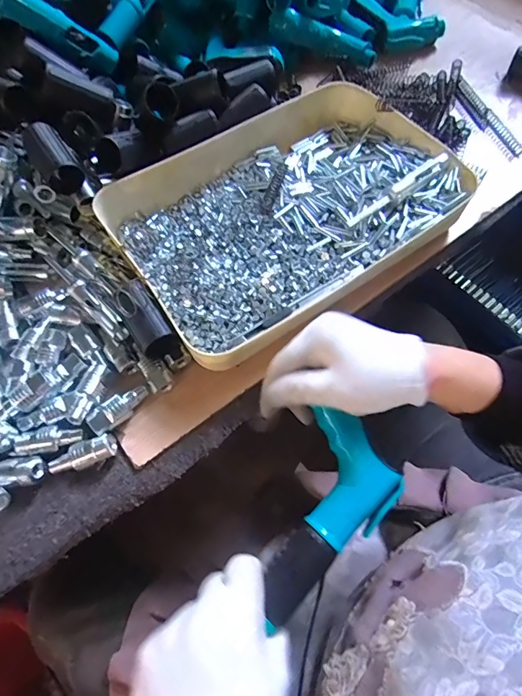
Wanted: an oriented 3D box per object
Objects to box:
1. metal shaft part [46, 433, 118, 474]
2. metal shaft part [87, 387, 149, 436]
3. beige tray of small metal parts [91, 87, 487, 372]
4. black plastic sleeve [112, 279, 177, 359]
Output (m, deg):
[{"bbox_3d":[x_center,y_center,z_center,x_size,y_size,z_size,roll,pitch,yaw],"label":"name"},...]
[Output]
[{"bbox_3d":[-0.143,0.086,0.330,0.054,0.020,0.021,-20,64,-8],"label":"metal shaft part"},{"bbox_3d":[-0.117,0.050,0.343,0.051,0.018,0.022,-35,67,-15],"label":"metal shaft part"},{"bbox_3d":[0.029,-0.146,0.416,0.333,0.046,0.239,-34,67,-15],"label":"beige tray of small metal parts"},{"bbox_3d":[-0.097,-0.022,0.351,0.030,0.036,0.066,-32,67,-14],"label":"black plastic sleeve"}]

